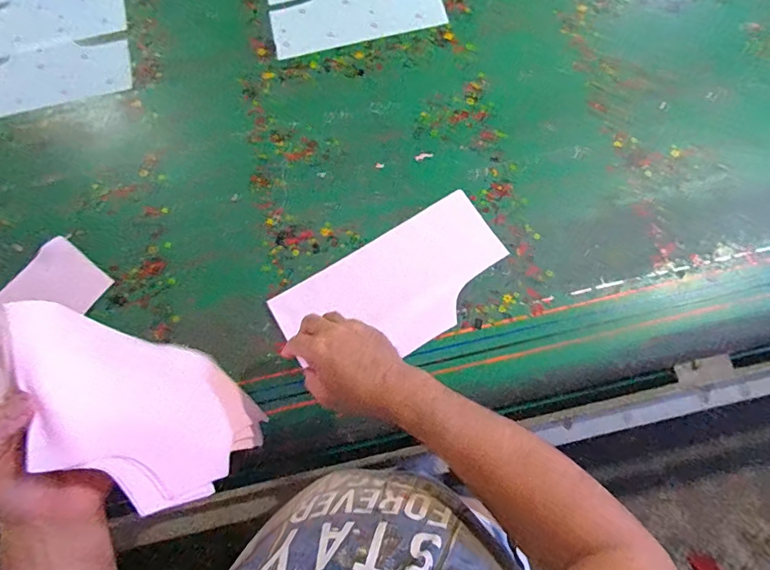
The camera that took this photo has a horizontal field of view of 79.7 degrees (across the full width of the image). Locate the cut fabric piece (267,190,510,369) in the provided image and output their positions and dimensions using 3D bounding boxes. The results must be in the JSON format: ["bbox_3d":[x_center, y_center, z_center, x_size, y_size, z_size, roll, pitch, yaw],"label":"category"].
[{"bbox_3d":[0.017,0.006,0.642,0.316,0.009,0.161,-32,76,-7],"label":"cut fabric piece"}]

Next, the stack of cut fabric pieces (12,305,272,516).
[{"bbox_3d":[-0.212,0.115,0.437,0.066,0.272,0.166,-41,77,-9],"label":"stack of cut fabric pieces"}]

